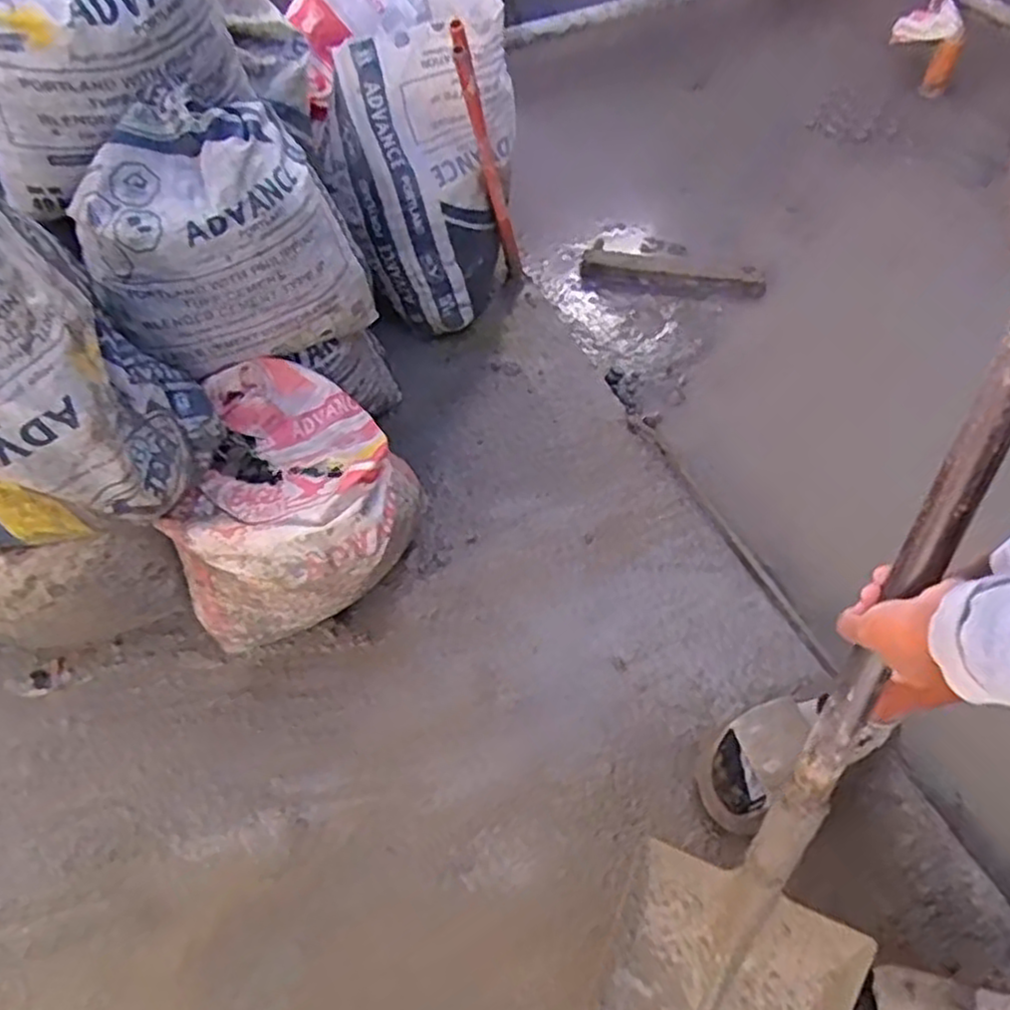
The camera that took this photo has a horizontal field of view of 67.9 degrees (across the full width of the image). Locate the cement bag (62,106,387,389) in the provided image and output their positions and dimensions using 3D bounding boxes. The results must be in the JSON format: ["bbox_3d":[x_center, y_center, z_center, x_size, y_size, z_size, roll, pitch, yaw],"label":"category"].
[{"bbox_3d":[-0.355,-0.330,0.956,0.310,0.270,0.173,-32,63,-17],"label":"cement bag"}]

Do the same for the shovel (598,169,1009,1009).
[{"bbox_3d":[0.284,0.178,0.593,0.209,0.928,0.105,20,24,13],"label":"shovel"}]

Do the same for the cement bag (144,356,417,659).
[{"bbox_3d":[-0.288,0.006,1.048,0.296,0.249,0.315,3,59,3],"label":"cement bag"}]

